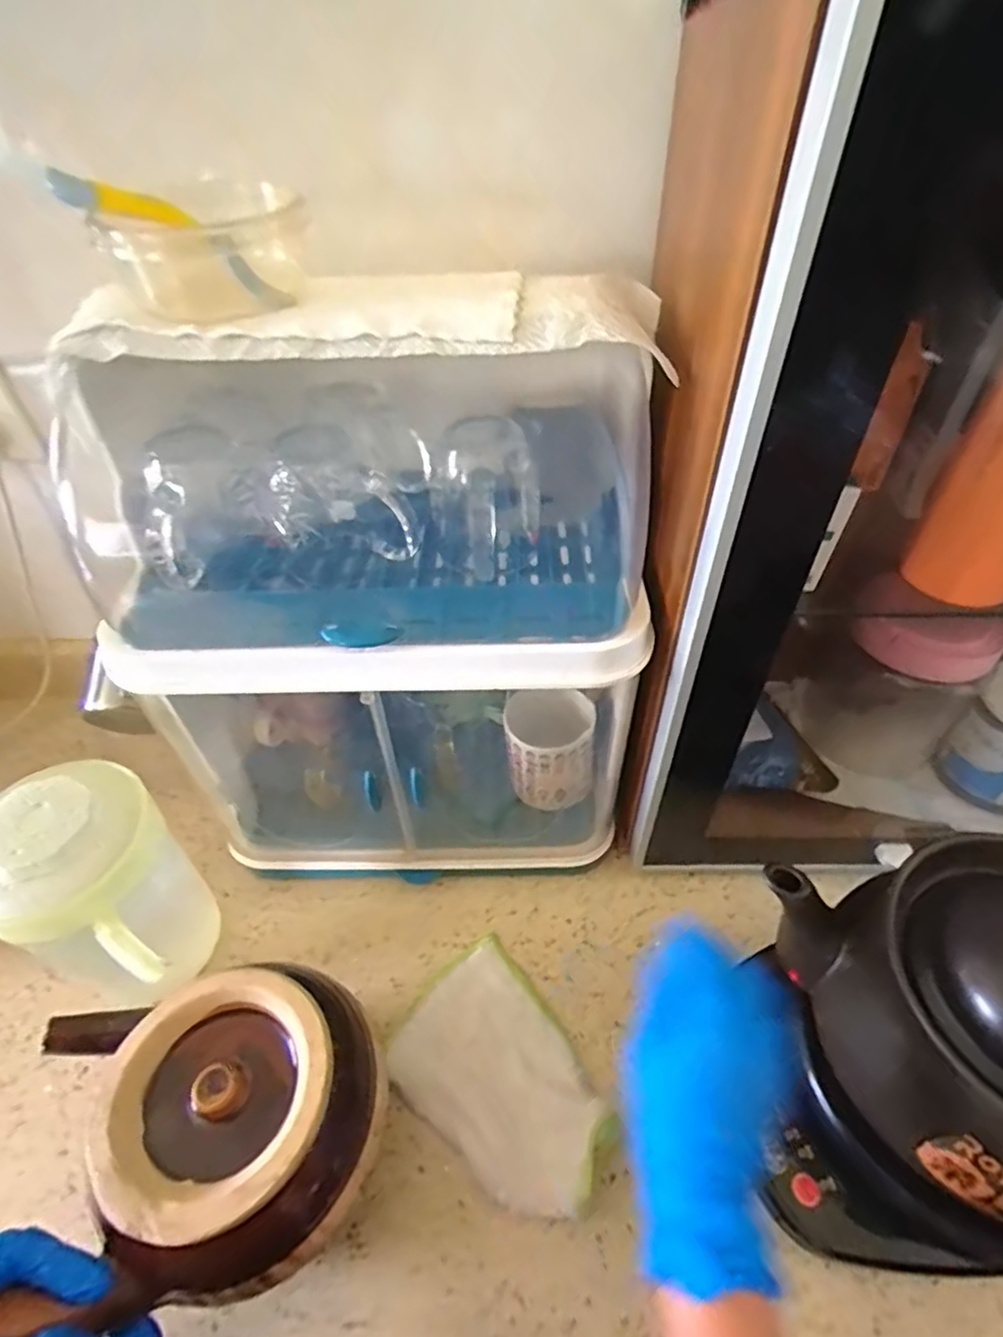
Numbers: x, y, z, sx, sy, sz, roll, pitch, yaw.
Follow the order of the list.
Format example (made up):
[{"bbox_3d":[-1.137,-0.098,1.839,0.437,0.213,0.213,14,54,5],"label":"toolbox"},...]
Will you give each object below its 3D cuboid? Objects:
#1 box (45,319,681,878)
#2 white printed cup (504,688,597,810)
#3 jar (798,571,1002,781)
[{"bbox_3d":[-0.094,-0.040,0.526,0.389,0.458,0.239,-4,45,-1],"label":"box"},{"bbox_3d":[0.045,0.071,0.589,0.076,0.080,0.087,-1,46,2],"label":"white printed cup"},{"bbox_3d":[0.385,0.004,0.612,0.123,0.189,0.113,-1,46,1],"label":"jar"}]

